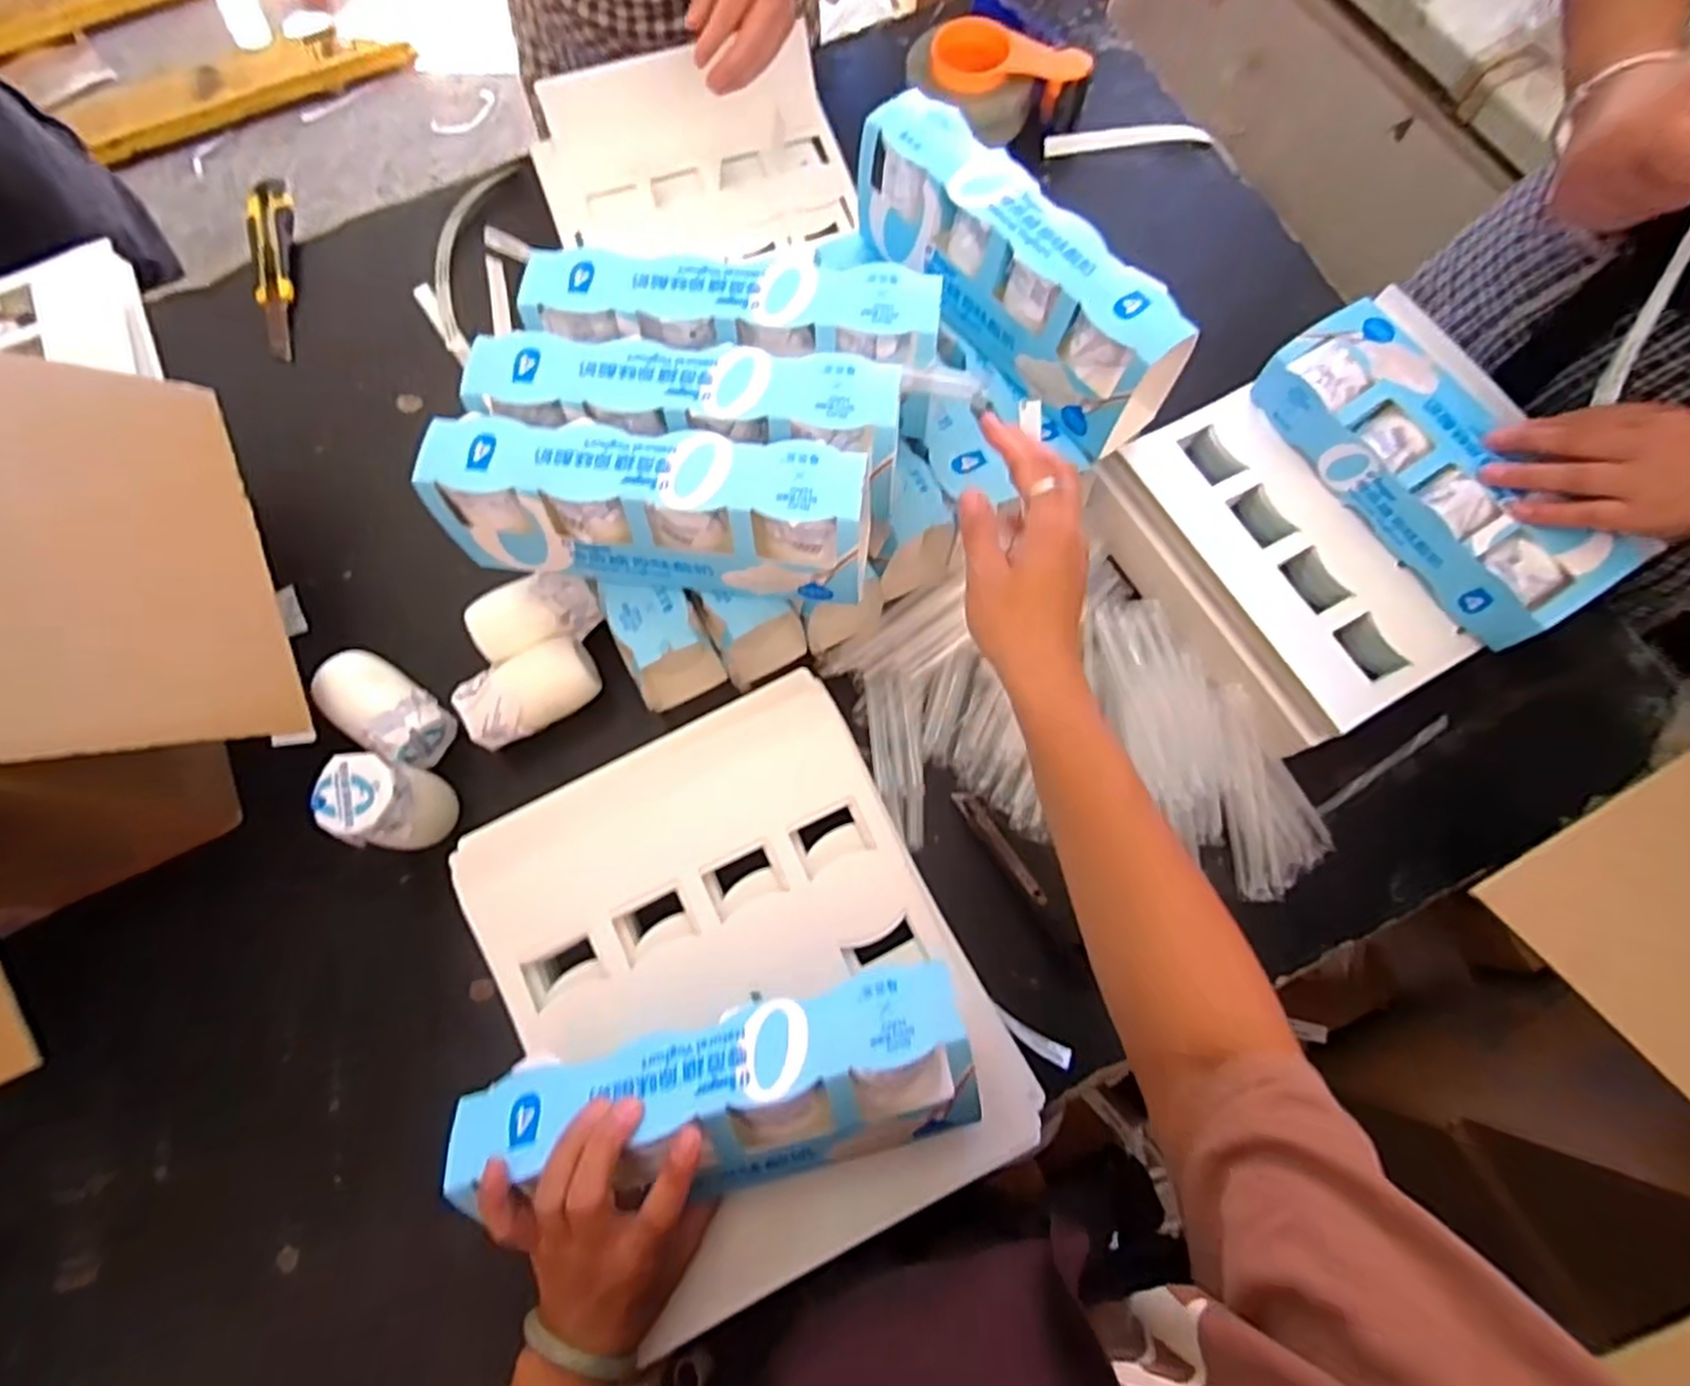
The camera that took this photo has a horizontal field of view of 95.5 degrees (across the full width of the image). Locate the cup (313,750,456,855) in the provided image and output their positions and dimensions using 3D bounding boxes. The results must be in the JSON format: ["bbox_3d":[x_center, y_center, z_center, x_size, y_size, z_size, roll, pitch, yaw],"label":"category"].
[{"bbox_3d":[-0.324,0.080,0.546,0.050,0.087,0.061,8,74,4],"label":"cup"}]

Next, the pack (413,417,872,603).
[{"bbox_3d":[-0.120,-0.115,0.495,0.272,0.088,0.074,9,74,4],"label":"pack"}]

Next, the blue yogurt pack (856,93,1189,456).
[{"bbox_3d":[0.119,-0.300,0.552,0.074,0.110,0.270,-40,77,-10],"label":"blue yogurt pack"}]

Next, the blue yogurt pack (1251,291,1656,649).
[{"bbox_3d":[0.450,-0.170,0.597,0.115,0.085,0.274,-30,75,-7],"label":"blue yogurt pack"}]

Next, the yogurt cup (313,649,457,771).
[{"bbox_3d":[-0.351,0.012,0.587,0.096,0.051,0.054,31,77,10],"label":"yogurt cup"}]

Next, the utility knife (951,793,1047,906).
[{"bbox_3d":[0.117,0.114,0.573,0.017,0.007,0.098,-35,76,-8],"label":"utility knife"}]

